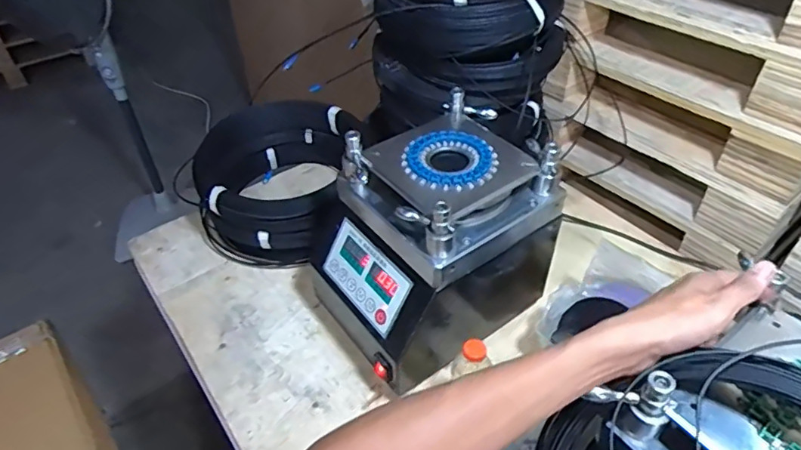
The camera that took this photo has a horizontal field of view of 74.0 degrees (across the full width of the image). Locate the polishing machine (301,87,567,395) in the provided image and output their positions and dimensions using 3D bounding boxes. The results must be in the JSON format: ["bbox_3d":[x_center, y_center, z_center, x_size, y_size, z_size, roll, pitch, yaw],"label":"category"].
[{"bbox_3d":[0.035,0.014,0.760,0.291,0.277,0.258,-26,48,-22],"label":"polishing machine"}]

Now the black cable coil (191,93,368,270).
[{"bbox_3d":[-0.235,-0.090,0.980,0.300,0.135,0.323,-1,43,3],"label":"black cable coil"}]

